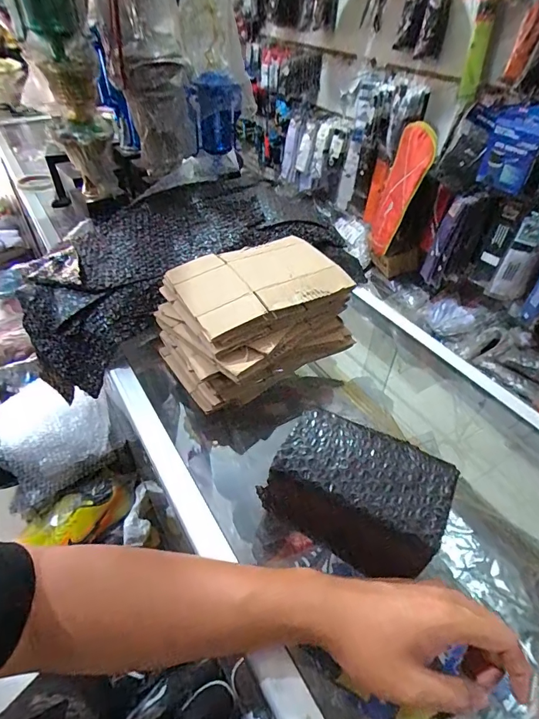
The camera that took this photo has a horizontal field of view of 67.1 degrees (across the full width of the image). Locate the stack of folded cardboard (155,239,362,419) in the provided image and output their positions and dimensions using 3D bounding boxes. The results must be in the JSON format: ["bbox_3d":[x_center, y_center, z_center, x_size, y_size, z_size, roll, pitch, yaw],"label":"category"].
[{"bbox_3d":[-0.023,-0.057,0.547,0.218,0.117,0.186,-25,50,-25],"label":"stack of folded cardboard"}]

